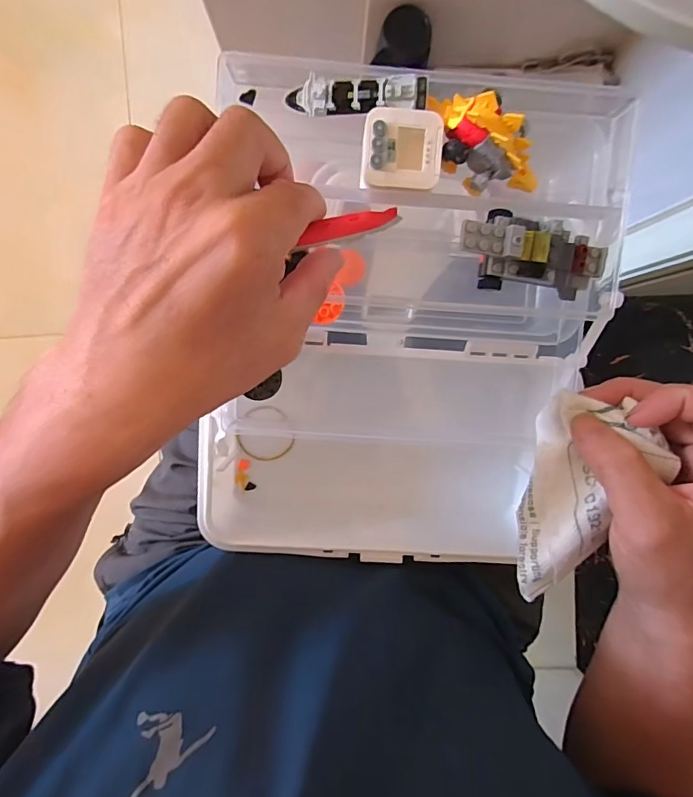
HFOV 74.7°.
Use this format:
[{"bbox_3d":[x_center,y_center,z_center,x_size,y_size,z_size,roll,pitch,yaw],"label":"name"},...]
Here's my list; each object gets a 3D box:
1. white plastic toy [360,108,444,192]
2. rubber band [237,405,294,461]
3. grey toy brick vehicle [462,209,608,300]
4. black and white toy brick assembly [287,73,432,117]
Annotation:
[{"bbox_3d":[0.030,-0.134,0.244,0.042,0.007,0.038,3,94,-2],"label":"white plastic toy"},{"bbox_3d":[-0.072,0.031,0.396,0.046,0.008,0.049,0,94,-2],"label":"rubber band"},{"bbox_3d":[0.103,-0.082,0.259,0.087,0.031,0.037,7,94,-18],"label":"grey toy brick vehicle"},{"bbox_3d":[0.006,-0.163,0.245,0.074,0.020,0.016,3,94,-2],"label":"black and white toy brick assembly"}]

